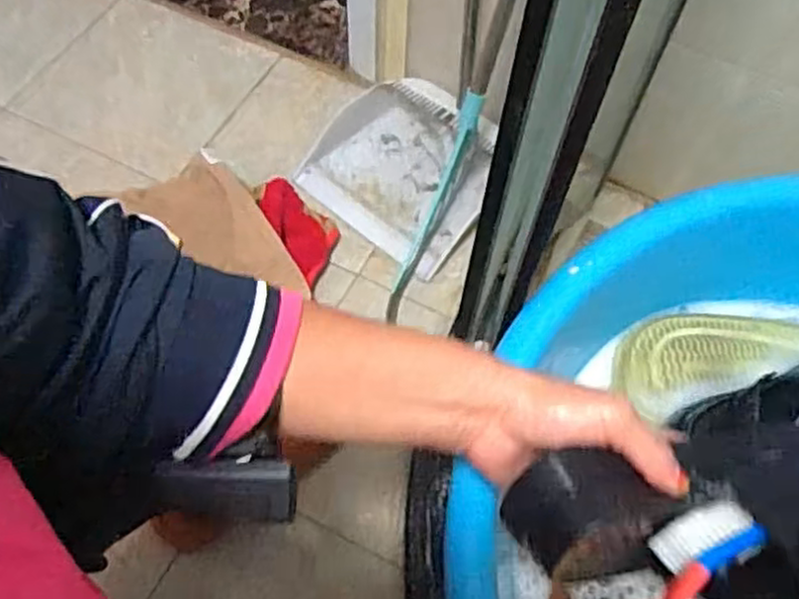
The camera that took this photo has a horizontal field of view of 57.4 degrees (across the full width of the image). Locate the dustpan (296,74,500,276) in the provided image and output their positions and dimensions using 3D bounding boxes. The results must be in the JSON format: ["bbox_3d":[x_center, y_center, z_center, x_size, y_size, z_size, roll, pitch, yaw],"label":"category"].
[{"bbox_3d":[0.004,-0.191,1.017,0.256,0.076,0.226,34,65,16],"label":"dustpan"}]

